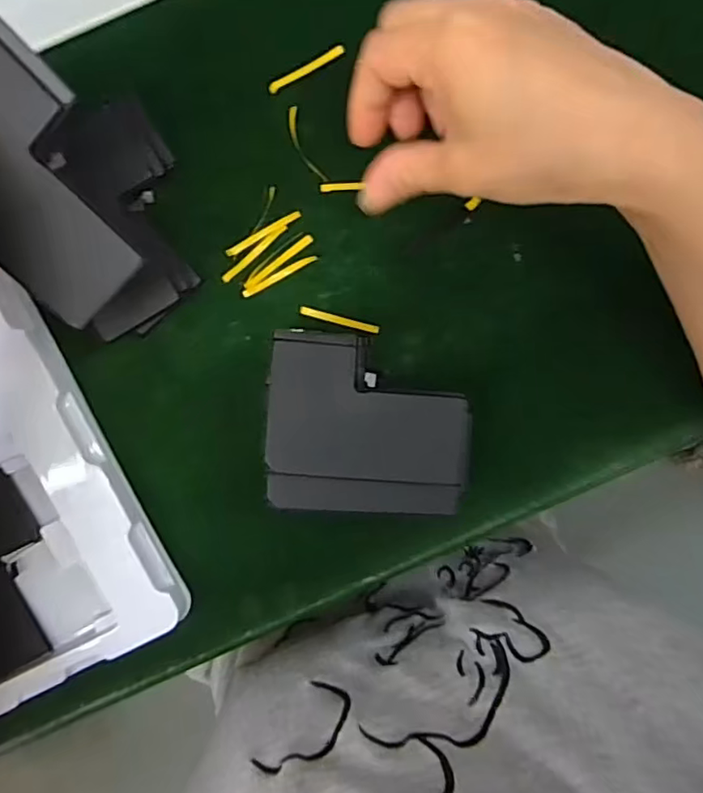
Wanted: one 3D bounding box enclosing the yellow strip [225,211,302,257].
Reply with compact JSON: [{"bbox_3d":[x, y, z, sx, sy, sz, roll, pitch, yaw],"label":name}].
[{"bbox_3d":[-0.042,-0.079,0.280,0.040,0.004,0.004,-30,97,1],"label":"yellow strip"}]

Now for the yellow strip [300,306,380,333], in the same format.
[{"bbox_3d":[-0.006,-0.037,0.287,0.039,0.004,0.004,15,95,-5],"label":"yellow strip"}]

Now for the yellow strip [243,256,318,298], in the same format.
[{"bbox_3d":[-0.035,-0.059,0.283,0.039,0.004,0.004,-28,97,0],"label":"yellow strip"}]

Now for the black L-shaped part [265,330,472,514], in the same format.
[{"bbox_3d":[0.007,0.012,0.276,0.090,0.034,0.080,3,96,-3],"label":"black L-shaped part"}]

